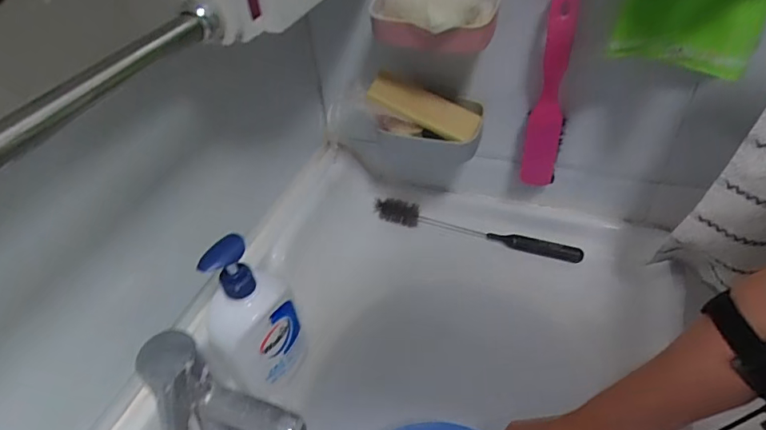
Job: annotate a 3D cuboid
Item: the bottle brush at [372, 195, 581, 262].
[{"bbox_3d":[0.128,0.017,0.679,0.291,0.030,0.029,12,45,19],"label":"bottle brush"}]

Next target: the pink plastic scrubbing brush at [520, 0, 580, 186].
[{"bbox_3d":[0.191,-0.133,0.548,0.040,0.224,0.033,12,45,19],"label":"pink plastic scrubbing brush"}]

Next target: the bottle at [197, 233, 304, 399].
[{"bbox_3d":[-0.130,0.104,0.487,0.049,0.195,0.095,25,50,30],"label":"bottle"}]

